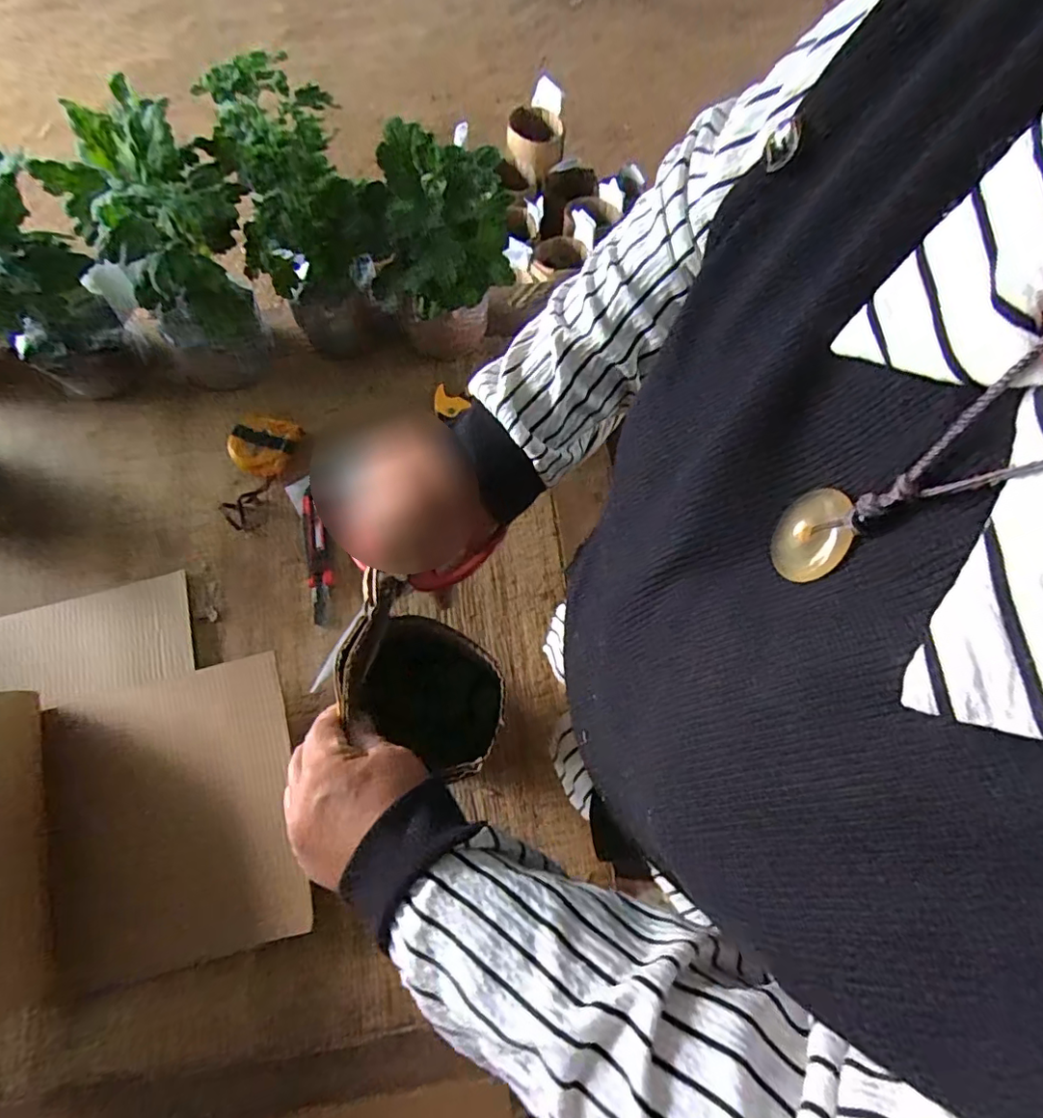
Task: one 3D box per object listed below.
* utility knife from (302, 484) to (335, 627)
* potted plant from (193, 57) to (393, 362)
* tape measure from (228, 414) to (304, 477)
[{"bbox_3d":[-0.260,-0.006,0.711,0.028,0.010,0.184,-13,72,-7],"label":"utility knife"},{"bbox_3d":[-0.244,-0.391,0.679,0.162,0.297,0.154,-13,72,-7],"label":"potted plant"},{"bbox_3d":[-0.337,-0.149,0.734,0.073,0.041,0.083,22,72,5],"label":"tape measure"}]

